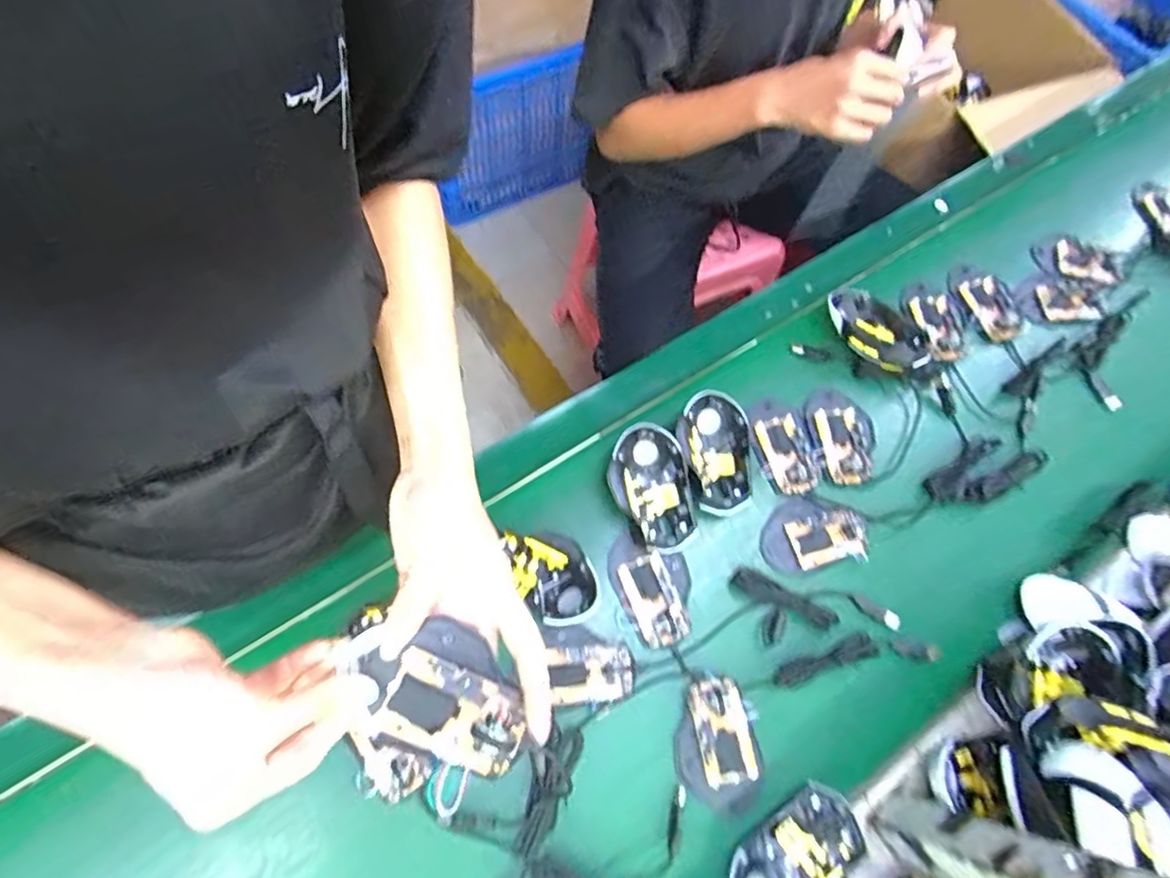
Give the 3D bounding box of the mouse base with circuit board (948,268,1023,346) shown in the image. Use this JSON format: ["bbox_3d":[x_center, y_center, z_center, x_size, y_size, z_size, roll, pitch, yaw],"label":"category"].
[{"bbox_3d":[0.487,-0.169,0.716,0.052,0.024,0.108,-20,70,-15],"label":"mouse base with circuit board"}]

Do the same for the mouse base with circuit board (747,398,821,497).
[{"bbox_3d":[0.211,0.005,0.626,0.062,0.012,0.107,-12,68,-12],"label":"mouse base with circuit board"}]

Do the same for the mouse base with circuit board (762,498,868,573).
[{"bbox_3d":[0.228,0.093,0.592,0.101,0.011,0.070,-9,68,-11],"label":"mouse base with circuit board"}]

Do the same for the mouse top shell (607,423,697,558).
[{"bbox_3d":[0.064,0.050,0.585,0.074,0.044,0.124,-12,68,-12],"label":"mouse top shell"}]

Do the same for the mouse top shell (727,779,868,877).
[{"bbox_3d":[0.168,0.340,0.475,0.117,0.038,0.062,-31,73,-18],"label":"mouse top shell"}]

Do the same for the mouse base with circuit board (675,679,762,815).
[{"bbox_3d":[0.117,0.269,0.516,0.072,0.030,0.108,-9,68,-10],"label":"mouse base with circuit board"}]

